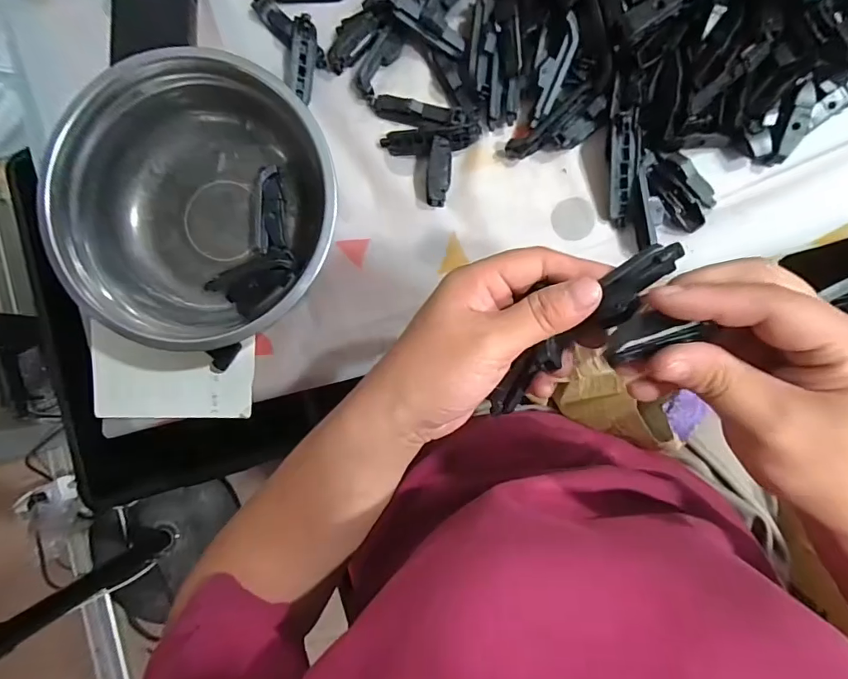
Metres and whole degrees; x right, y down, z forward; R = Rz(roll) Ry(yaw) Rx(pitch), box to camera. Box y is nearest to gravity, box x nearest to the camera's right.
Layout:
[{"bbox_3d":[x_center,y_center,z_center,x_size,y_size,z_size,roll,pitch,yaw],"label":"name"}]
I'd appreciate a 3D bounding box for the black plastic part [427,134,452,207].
[{"bbox_3d":[0.012,-0.129,0.355,0.018,0.010,0.050,2,89,10],"label":"black plastic part"}]

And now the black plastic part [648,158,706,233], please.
[{"bbox_3d":[0.178,-0.101,0.328,0.023,0.008,0.054,-27,84,8],"label":"black plastic part"}]

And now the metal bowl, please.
[{"bbox_3d":[-0.159,-0.094,0.348,0.196,0.070,0.180,0,88,9],"label":"metal bowl"}]

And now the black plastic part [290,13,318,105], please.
[{"bbox_3d":[-0.097,-0.226,0.374,0.017,0.015,0.065,5,89,10],"label":"black plastic part"}]

